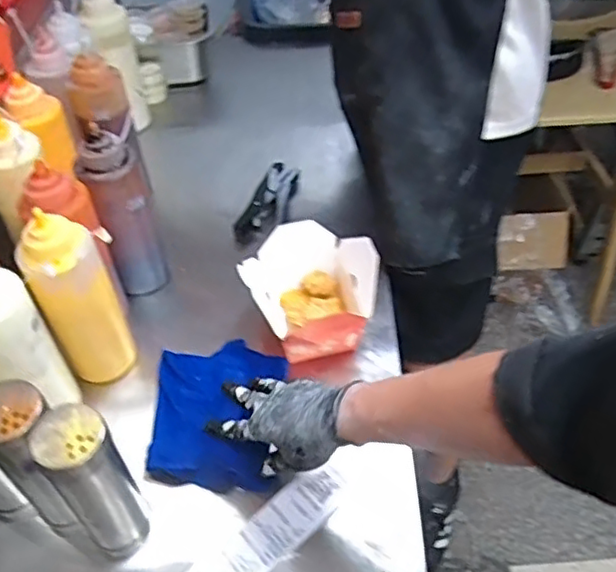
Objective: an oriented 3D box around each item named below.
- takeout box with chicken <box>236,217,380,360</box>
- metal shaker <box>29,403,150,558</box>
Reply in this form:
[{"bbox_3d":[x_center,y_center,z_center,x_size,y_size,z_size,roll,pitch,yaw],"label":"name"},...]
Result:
[{"bbox_3d":[0.008,0.015,0.820,0.151,0.121,0.159,-22,51,-17],"label":"takeout box with chicken"},{"bbox_3d":[-0.201,0.190,0.606,0.056,0.210,0.056,-1,48,1],"label":"metal shaker"}]

